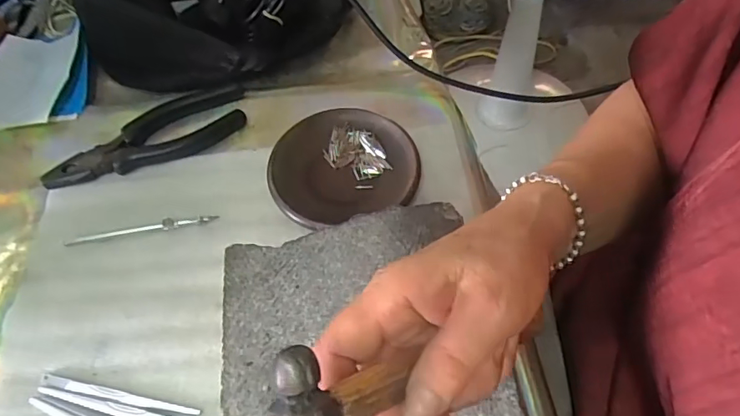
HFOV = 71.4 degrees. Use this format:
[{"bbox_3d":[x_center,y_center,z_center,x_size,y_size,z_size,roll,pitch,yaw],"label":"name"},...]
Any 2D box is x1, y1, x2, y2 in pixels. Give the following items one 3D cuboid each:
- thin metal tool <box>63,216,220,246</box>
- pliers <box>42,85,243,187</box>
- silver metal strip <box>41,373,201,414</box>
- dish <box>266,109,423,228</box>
[{"bbox_3d":[-0.167,0.014,0.376,0.107,0.004,0.008,-10,56,-5],"label":"thin metal tool"},{"bbox_3d":[-0.180,-0.060,0.423,0.161,0.013,0.061,-22,58,-13],"label":"pliers"},{"bbox_3d":[-0.154,0.114,0.314,0.101,0.004,0.007,9,57,8],"label":"silver metal strip"},{"bbox_3d":[-0.022,-0.034,0.401,0.111,0.017,0.098,-18,57,-10],"label":"dish"}]

